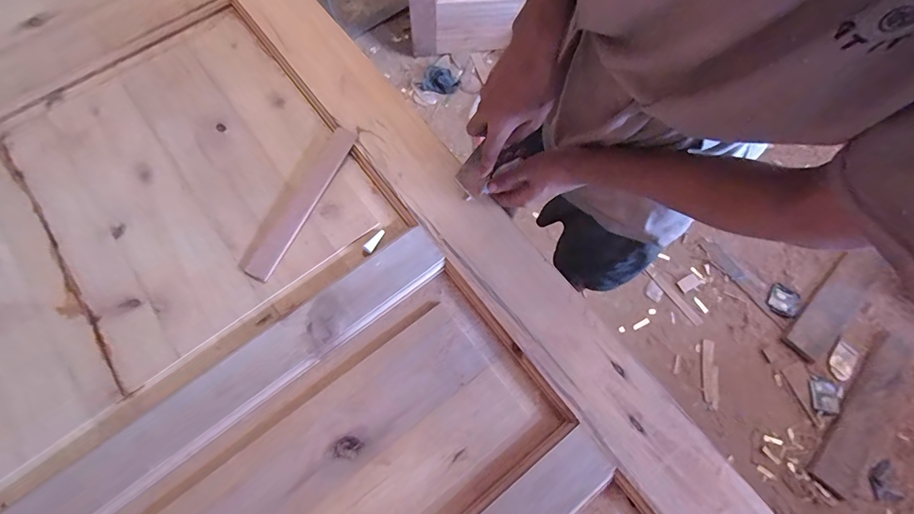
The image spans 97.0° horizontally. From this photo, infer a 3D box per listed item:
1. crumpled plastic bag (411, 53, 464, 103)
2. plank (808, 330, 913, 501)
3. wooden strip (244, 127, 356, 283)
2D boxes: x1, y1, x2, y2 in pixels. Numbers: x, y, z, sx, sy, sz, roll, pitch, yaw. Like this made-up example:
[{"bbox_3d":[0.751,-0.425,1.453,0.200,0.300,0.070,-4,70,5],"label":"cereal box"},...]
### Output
[{"bbox_3d":[-0.064,-0.715,1.609,0.149,0.027,0.231,37,74,12],"label":"crumpled plastic bag"},{"bbox_3d":[1.226,0.465,1.214,0.128,0.030,0.535,41,75,13],"label":"plank"},{"bbox_3d":[-0.206,-0.076,0.540,0.036,0.010,0.231,25,74,8],"label":"wooden strip"}]

